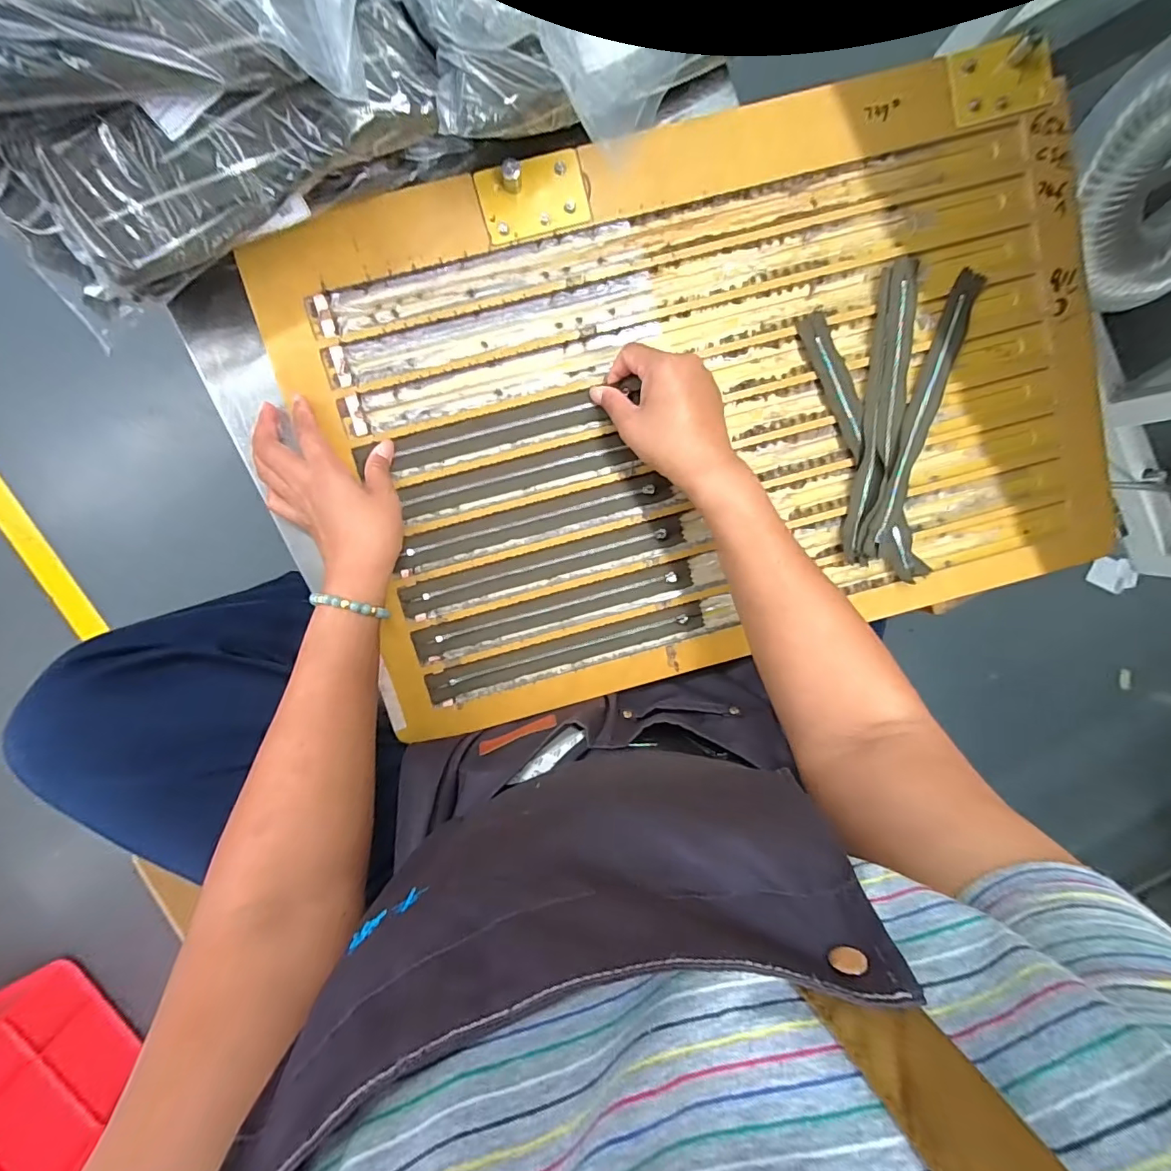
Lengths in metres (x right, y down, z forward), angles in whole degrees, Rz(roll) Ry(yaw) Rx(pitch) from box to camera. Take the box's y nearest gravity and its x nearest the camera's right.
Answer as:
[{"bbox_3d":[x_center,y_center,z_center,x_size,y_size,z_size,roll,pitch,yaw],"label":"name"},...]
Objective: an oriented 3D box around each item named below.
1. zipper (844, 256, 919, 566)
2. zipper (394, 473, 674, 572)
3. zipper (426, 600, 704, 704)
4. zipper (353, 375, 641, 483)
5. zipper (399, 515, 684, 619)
[{"bbox_3d":[0.268,-0.152,0.443,0.037,0.011,0.260,4,97,-4],"label":"zipper"},{"bbox_3d":[-0.044,-0.058,0.437,0.240,0.006,0.027,-15,98,-2],"label":"zipper"},{"bbox_3d":[-0.016,0.061,0.453,0.255,0.008,0.025,-15,98,-2],"label":"zipper"},{"bbox_3d":[-0.076,-0.133,0.422,0.240,0.017,0.026,-14,98,-1],"label":"zipper"},{"bbox_3d":[-0.036,-0.017,0.445,0.256,0.009,0.027,-15,98,-2],"label":"zipper"}]

